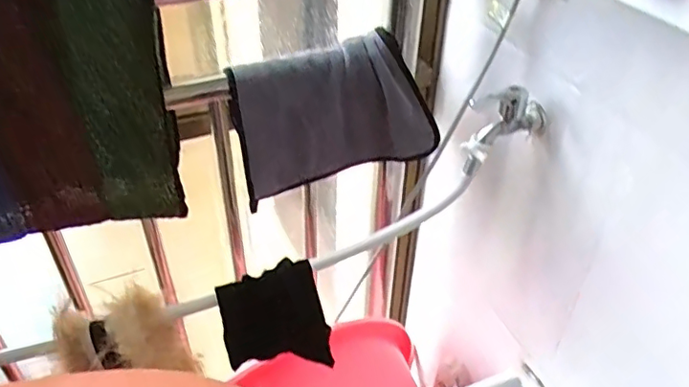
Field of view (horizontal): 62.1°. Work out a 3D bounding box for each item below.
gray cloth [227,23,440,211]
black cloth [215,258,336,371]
[{"bbox_3d":[-0.011,-0.095,0.733,0.252,0.175,0.063,-12,42,-15],"label":"gray cloth"},{"bbox_3d":[-0.085,0.164,0.715,0.125,0.171,0.030,-15,43,-18],"label":"black cloth"}]

